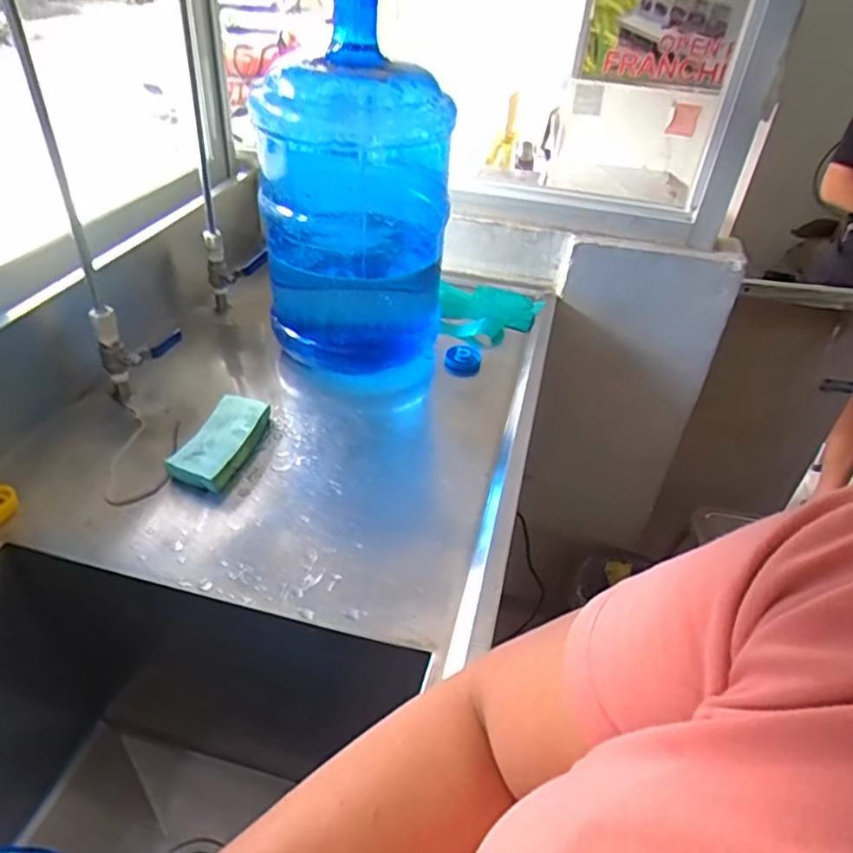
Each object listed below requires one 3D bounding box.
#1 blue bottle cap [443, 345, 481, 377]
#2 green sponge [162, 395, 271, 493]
[{"bbox_3d":[0.056,-0.102,0.982,0.057,0.028,0.058,3,38,-3],"label":"blue bottle cap"},{"bbox_3d":[-0.253,0.018,0.784,0.072,0.032,0.148,12,39,9],"label":"green sponge"}]

